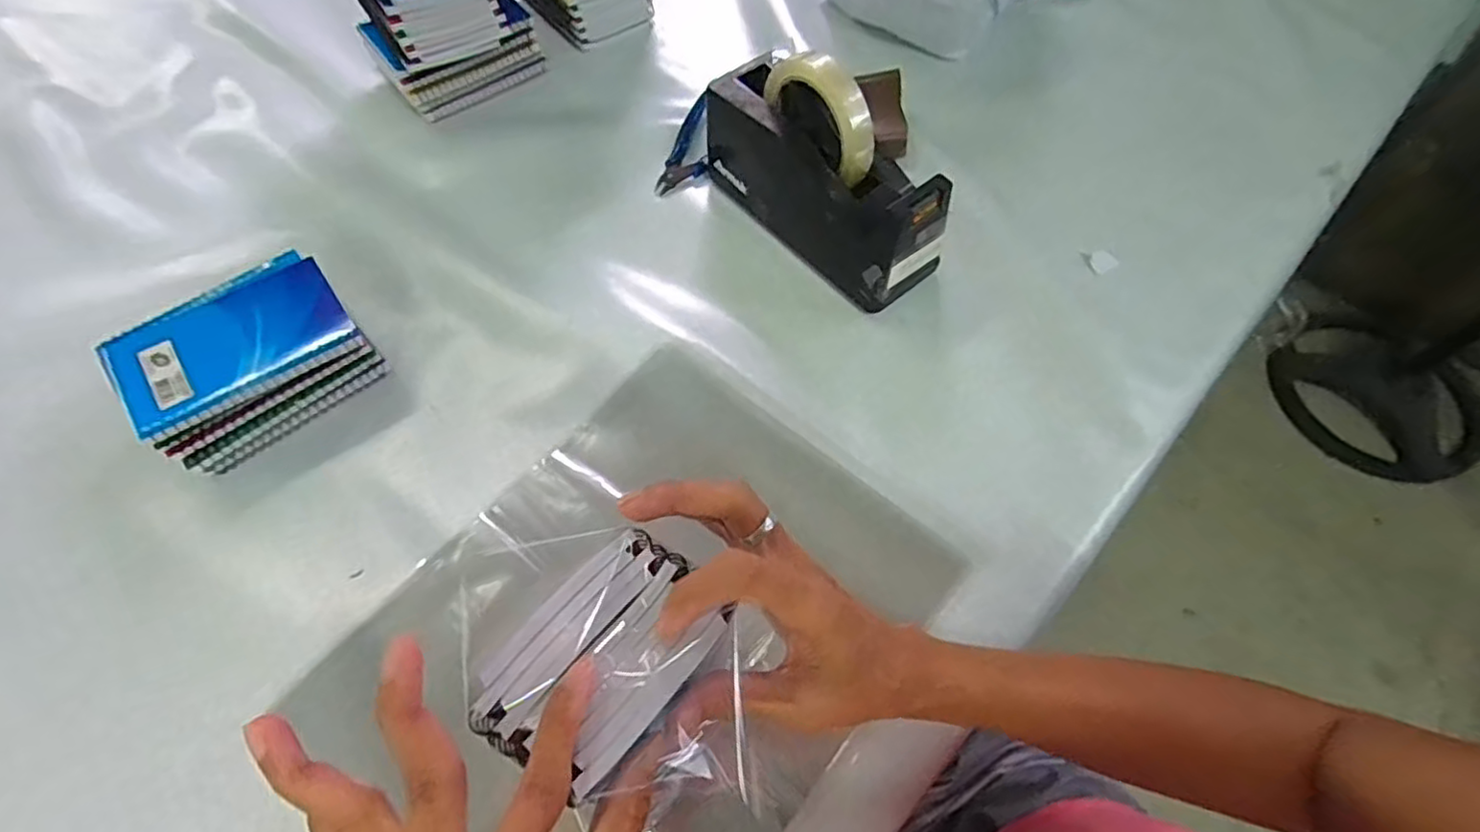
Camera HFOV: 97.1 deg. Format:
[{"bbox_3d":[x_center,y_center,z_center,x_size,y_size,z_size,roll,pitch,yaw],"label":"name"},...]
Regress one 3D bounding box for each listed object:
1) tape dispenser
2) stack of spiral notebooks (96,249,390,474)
[{"bbox_3d":[0.060,-0.186,0.487,0.066,0.120,0.200,-38,68,-19],"label":"tape dispenser"},{"bbox_3d":[-0.323,-0.036,0.435,0.133,0.059,0.100,-38,68,-19],"label":"stack of spiral notebooks"}]

